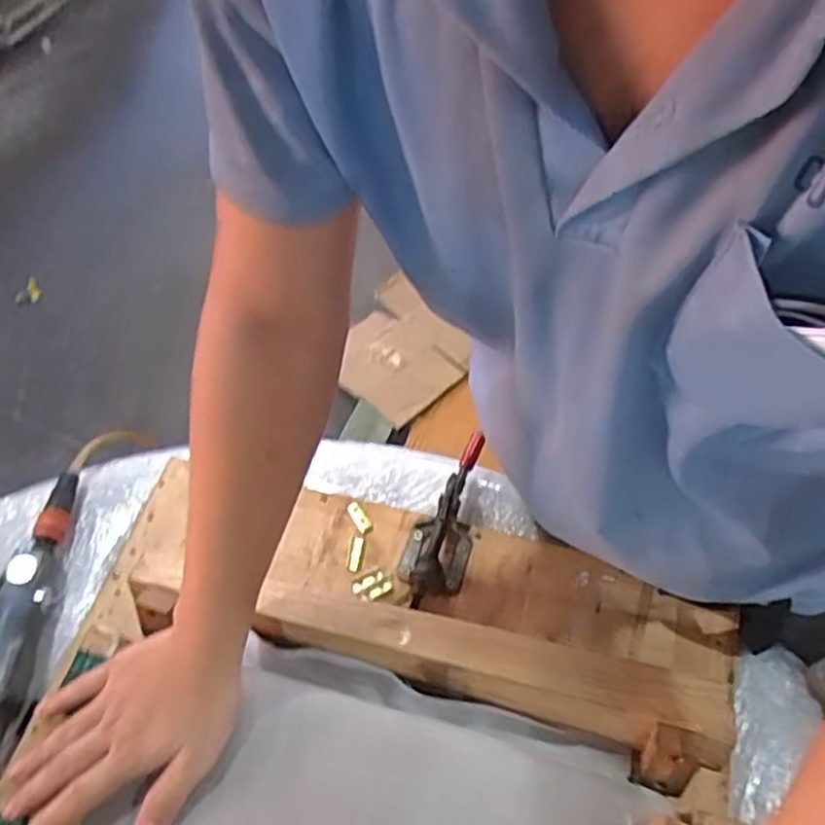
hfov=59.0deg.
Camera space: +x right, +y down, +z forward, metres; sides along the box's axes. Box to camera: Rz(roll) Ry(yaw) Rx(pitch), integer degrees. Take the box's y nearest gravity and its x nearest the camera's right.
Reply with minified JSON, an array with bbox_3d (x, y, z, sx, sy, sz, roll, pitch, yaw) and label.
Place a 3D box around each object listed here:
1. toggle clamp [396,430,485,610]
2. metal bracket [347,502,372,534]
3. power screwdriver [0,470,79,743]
[{"bbox_3d":[0.031,0.086,0.655,0.057,0.039,0.182,13,59,12],"label":"toggle clamp"},{"bbox_3d":[-0.049,0.097,0.671,0.013,0.007,0.031,-29,60,-14],"label":"metal bracket"},{"bbox_3d":[-0.352,0.192,0.631,0.054,0.040,0.320,-3,57,2],"label":"power screwdriver"}]

